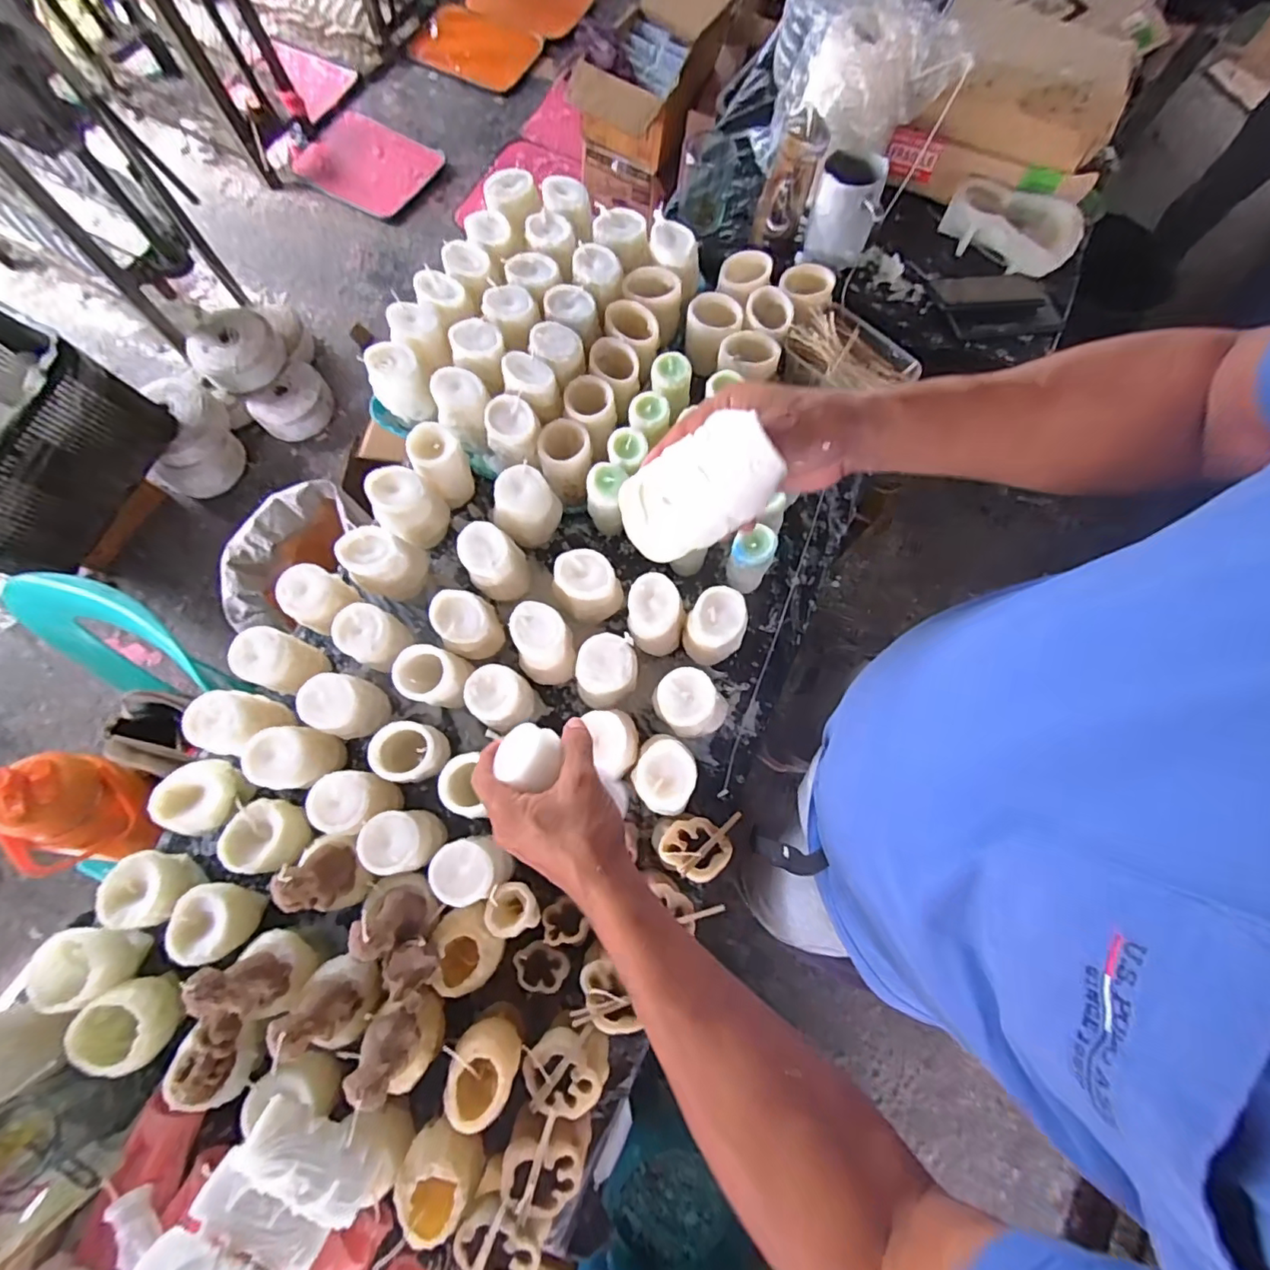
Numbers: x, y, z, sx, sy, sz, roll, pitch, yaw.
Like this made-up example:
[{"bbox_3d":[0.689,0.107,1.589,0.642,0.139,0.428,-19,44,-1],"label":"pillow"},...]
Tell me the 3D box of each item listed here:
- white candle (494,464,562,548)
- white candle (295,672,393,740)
[{"bbox_3d":[-0.131,-0.157,0.670,0.064,0.076,0.075,39,77,8],"label":"white candle"},{"bbox_3d":[-0.319,0.079,0.605,0.061,0.082,0.072,17,75,3],"label":"white candle"}]

